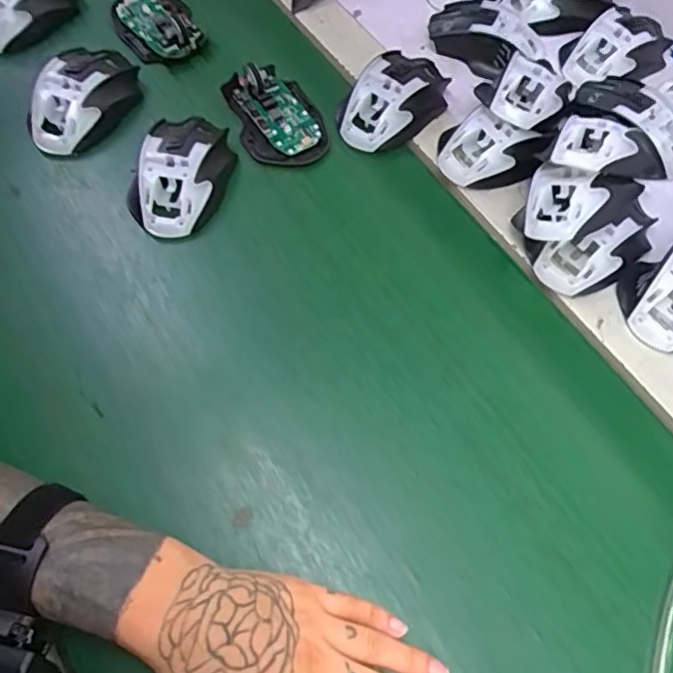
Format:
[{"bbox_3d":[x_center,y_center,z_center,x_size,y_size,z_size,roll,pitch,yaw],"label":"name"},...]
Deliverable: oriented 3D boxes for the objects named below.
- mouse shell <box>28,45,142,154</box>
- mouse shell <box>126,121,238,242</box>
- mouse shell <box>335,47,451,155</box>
[{"bbox_3d":[-0.219,-0.208,0.512,0.070,0.042,0.115,29,68,13],"label":"mouse shell"},{"bbox_3d":[-0.126,-0.132,0.478,0.073,0.034,0.107,15,66,7],"label":"mouse shell"},{"bbox_3d":[0.050,-0.211,0.525,0.074,0.044,0.113,36,70,16],"label":"mouse shell"}]

